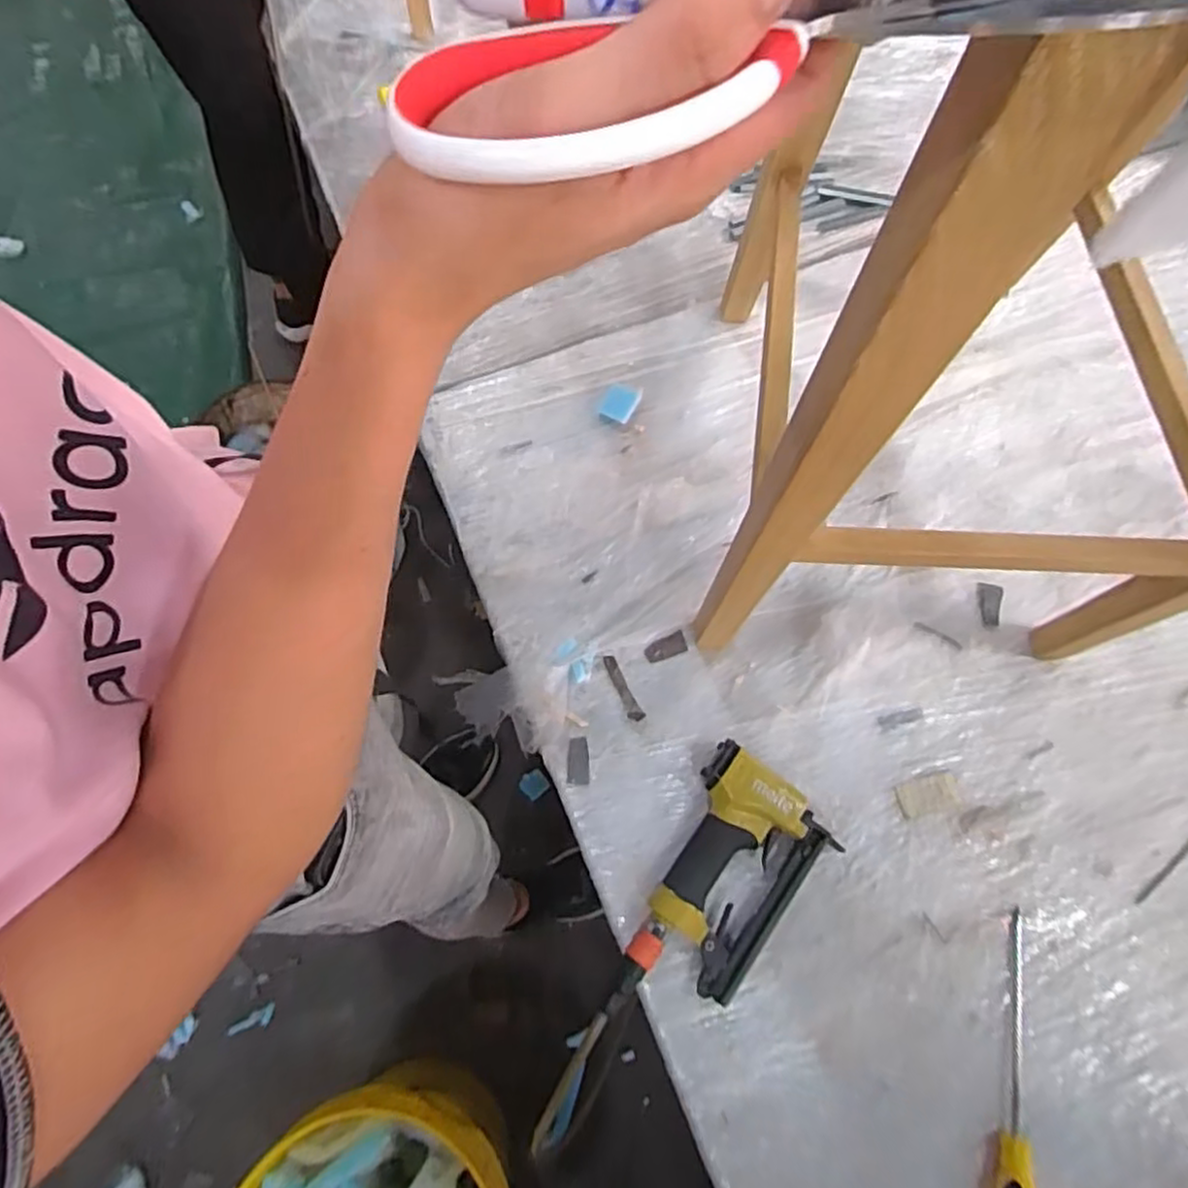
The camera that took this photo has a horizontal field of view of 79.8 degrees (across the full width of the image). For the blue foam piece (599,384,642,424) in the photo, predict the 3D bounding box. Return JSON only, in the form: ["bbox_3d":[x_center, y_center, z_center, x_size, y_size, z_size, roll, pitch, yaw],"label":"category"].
[{"bbox_3d":[0.031,-0.225,0.836,0.039,0.010,0.047,24,72,8],"label":"blue foam piece"}]

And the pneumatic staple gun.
[{"bbox_3d":[0.123,0.250,0.660,0.142,0.038,0.188,41,75,13],"label":"pneumatic staple gun"}]

